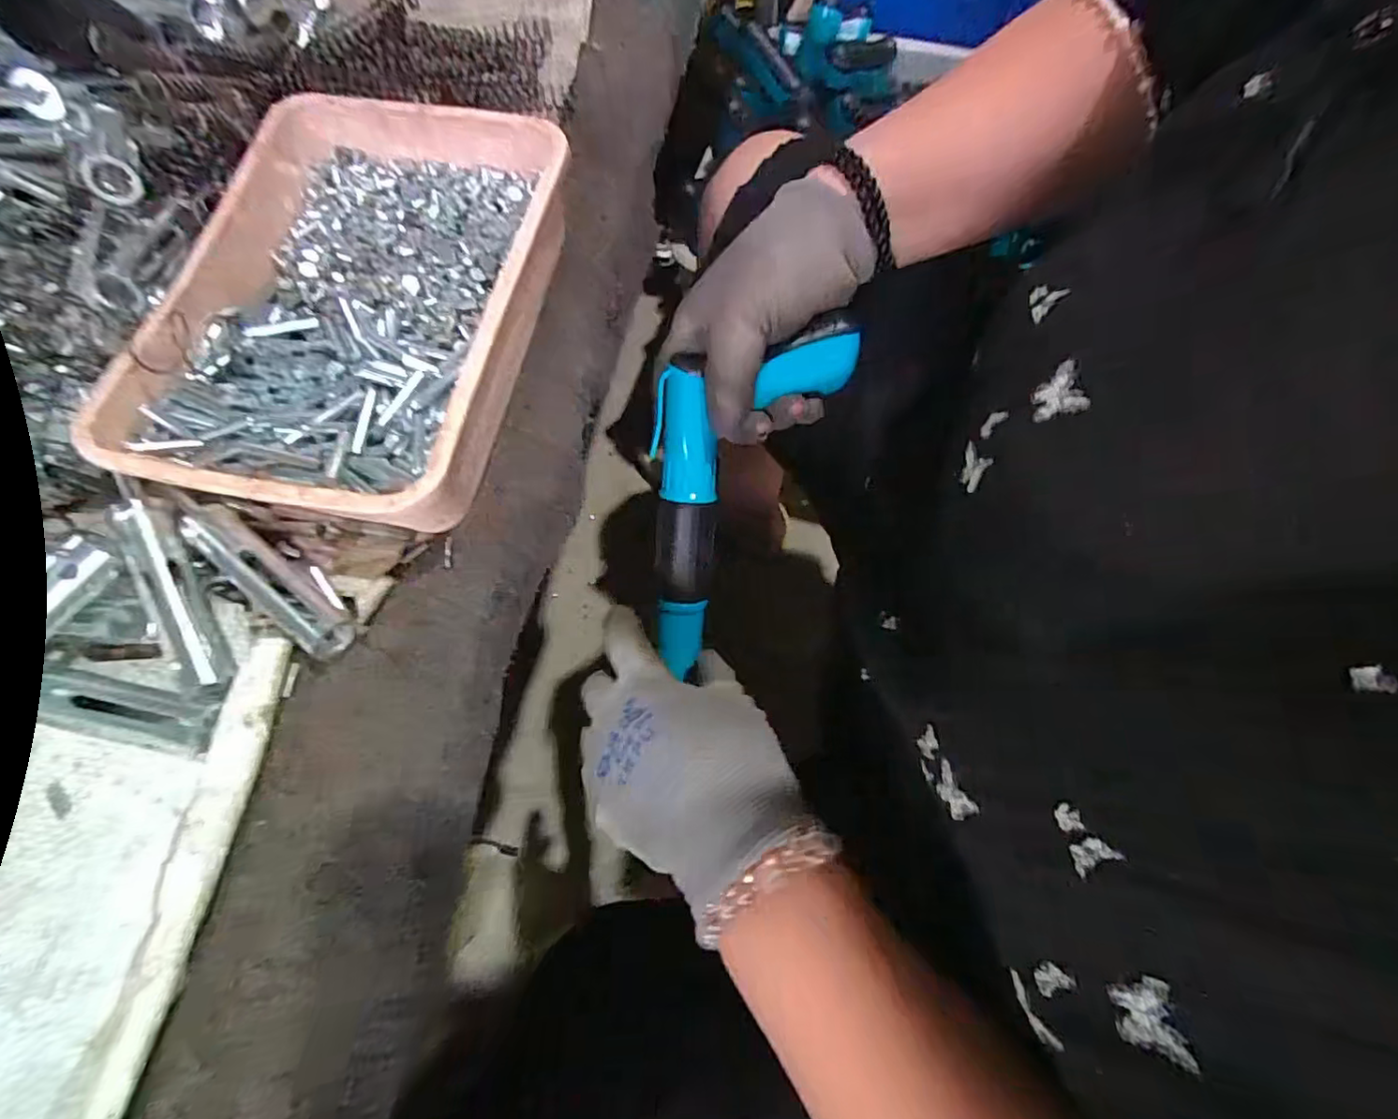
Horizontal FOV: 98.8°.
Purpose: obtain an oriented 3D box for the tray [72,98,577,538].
[{"bbox_3d":[-0.144,-0.109,0.258,0.156,0.042,0.200,10,70,5],"label":"tray"}]

